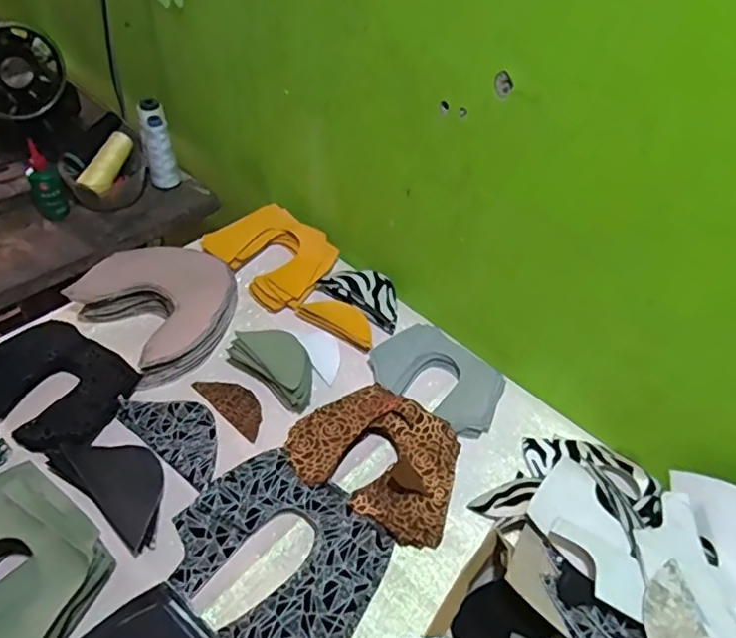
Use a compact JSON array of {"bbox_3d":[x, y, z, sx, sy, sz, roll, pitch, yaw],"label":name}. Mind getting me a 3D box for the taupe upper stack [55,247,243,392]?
[{"bbox_3d":[-0.253,-0.024,0.740,0.176,0.054,0.181,37,53,26],"label":"taupe upper stack"}]

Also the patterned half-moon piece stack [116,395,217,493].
[{"bbox_3d":[-0.206,0.123,0.644,0.143,0.010,0.072,32,51,22],"label":"patterned half-moon piece stack"}]

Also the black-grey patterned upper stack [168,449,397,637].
[{"bbox_3d":[-0.089,0.215,0.544,0.194,0.031,0.171,34,52,24],"label":"black-grey patterned upper stack"}]

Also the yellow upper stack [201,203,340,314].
[{"bbox_3d":[-0.137,-0.094,0.832,0.174,0.043,0.133,38,53,27],"label":"yellow upper stack"}]

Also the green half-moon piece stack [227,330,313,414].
[{"bbox_3d":[-0.109,0.051,0.692,0.117,0.052,0.050,35,52,25],"label":"green half-moon piece stack"}]

